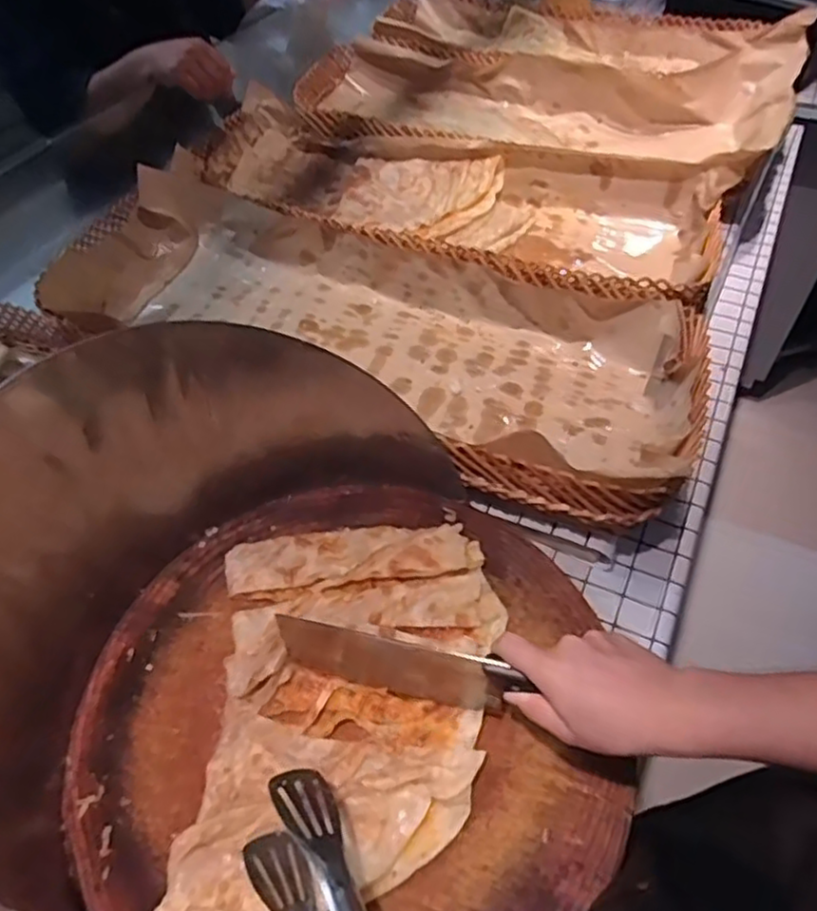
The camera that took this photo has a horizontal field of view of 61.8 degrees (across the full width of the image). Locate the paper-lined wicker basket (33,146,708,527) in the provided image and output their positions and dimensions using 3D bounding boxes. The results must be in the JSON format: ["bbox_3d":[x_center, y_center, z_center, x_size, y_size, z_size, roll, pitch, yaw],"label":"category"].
[{"bbox_3d":[-0.061,-0.162,0.857,0.815,0.109,0.350,17,55,16],"label":"paper-lined wicker basket"}]

